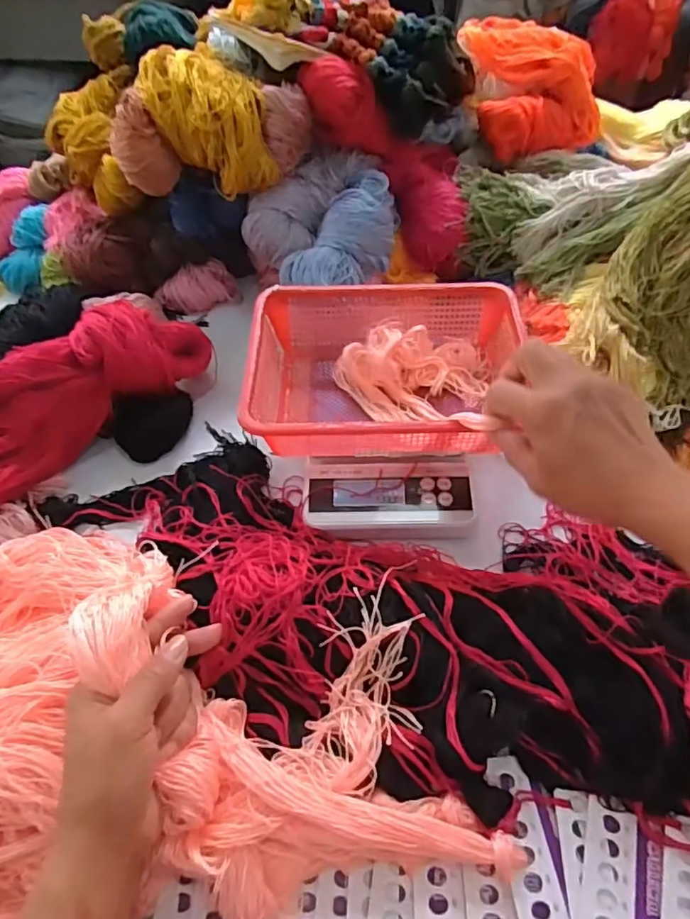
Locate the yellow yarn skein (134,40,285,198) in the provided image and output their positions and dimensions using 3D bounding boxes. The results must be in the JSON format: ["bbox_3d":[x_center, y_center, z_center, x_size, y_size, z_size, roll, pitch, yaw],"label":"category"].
[{"bbox_3d":[-0.147,-0.359,0.594,0.114,0.094,0.135,-19,54,-11],"label":"yellow yarn skein"}]

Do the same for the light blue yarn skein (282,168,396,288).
[{"bbox_3d":[0.007,-0.246,0.603,0.083,0.066,0.170,27,59,21],"label":"light blue yarn skein"}]

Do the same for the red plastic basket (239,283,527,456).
[{"bbox_3d":[0.040,-0.082,0.527,0.246,0.079,0.209,3,53,5],"label":"red plastic basket"}]

